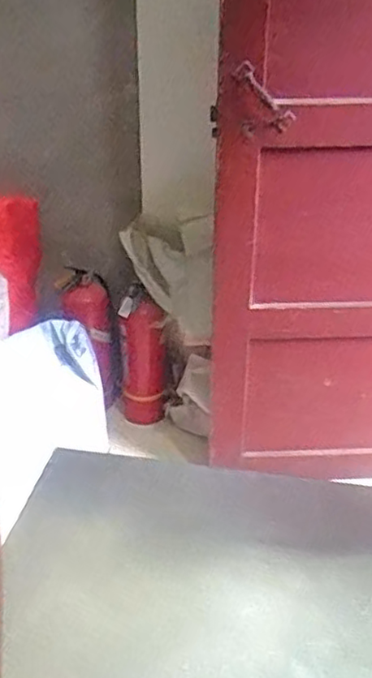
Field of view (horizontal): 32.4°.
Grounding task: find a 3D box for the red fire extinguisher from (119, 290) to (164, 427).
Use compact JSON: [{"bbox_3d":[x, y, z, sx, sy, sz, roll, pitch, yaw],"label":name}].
[{"bbox_3d":[-0.124,0.076,1.869,0.104,0.417,0.132,-16,35,-24],"label":"red fire extinguisher"}]

